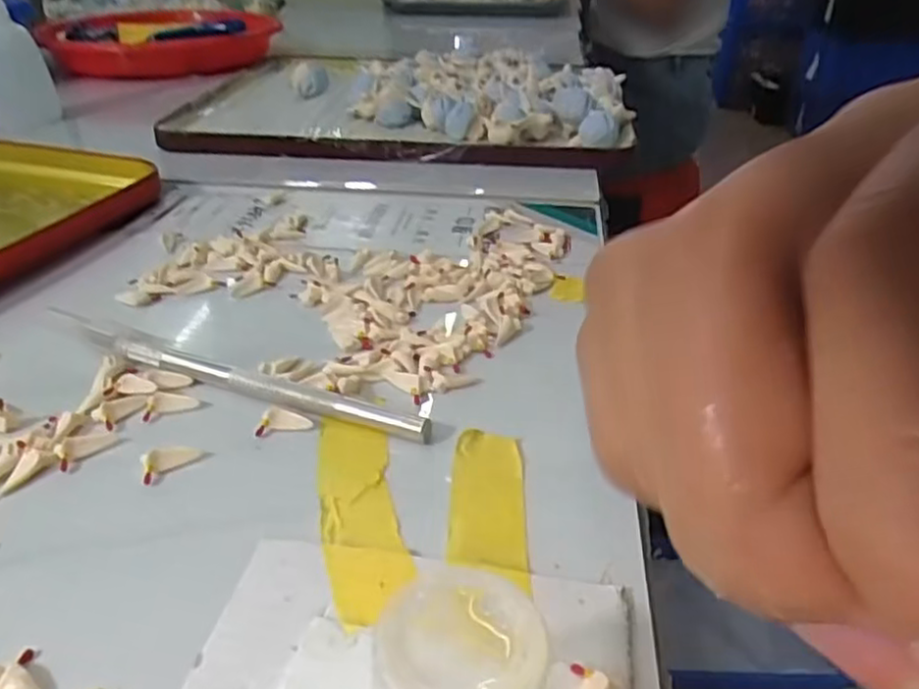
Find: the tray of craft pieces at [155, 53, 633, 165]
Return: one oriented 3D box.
[{"bbox_3d":[-0.036,-0.184,0.508,0.304,0.036,0.234,4,32,5],"label":"tray of craft pieces"}]

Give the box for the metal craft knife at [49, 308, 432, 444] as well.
[{"bbox_3d":[-0.076,0.009,0.229,0.143,0.010,0.008,12,34,18],"label":"metal craft knife"}]

